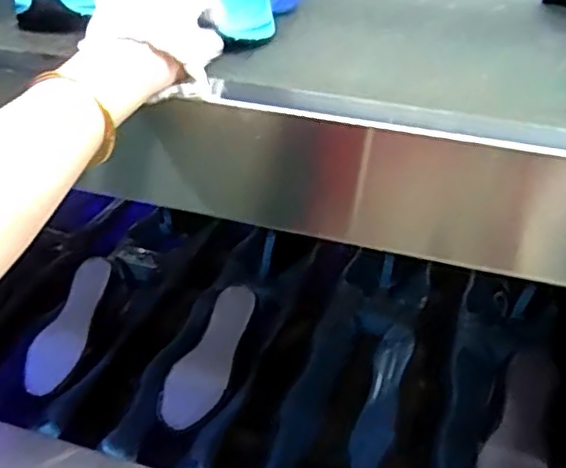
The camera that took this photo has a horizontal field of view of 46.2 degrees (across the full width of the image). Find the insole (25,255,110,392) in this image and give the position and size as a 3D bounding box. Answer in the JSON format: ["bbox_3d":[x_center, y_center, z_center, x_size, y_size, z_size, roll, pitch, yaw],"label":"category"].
[{"bbox_3d":[-0.286,0.118,0.894,0.068,0.016,0.203,7,53,14],"label":"insole"}]

